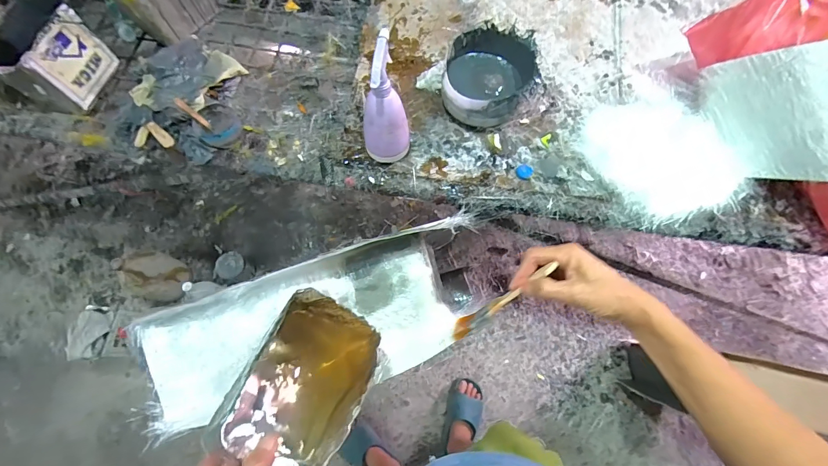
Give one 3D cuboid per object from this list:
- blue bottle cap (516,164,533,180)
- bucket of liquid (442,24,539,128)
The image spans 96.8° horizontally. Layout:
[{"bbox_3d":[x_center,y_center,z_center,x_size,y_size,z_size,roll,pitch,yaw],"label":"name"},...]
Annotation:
[{"bbox_3d":[0.213,-0.118,0.709,0.030,0.013,0.031,0,72,0],"label":"blue bottle cap"},{"bbox_3d":[0.145,-0.301,0.730,0.163,0.101,0.170,0,72,0],"label":"bucket of liquid"}]

